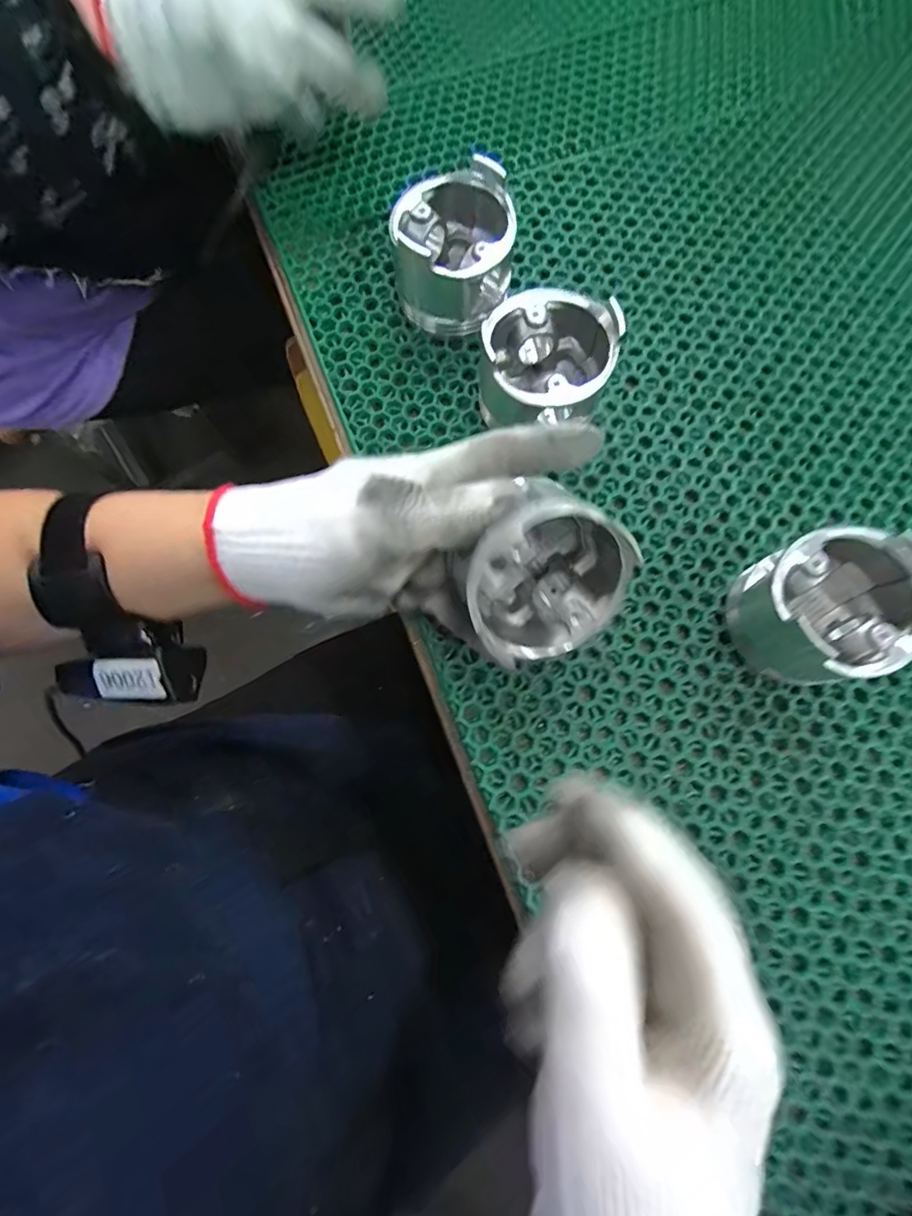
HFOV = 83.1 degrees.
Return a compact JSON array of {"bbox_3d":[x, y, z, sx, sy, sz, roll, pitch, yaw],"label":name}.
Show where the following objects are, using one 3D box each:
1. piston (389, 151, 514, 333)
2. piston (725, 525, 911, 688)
[{"bbox_3d":[-0.002,-0.207,0.304,0.071,0.059,0.070,-8,77,0],"label":"piston"},{"bbox_3d":[0.182,-0.001,0.258,0.067,0.057,0.069,0,77,2],"label":"piston"}]

